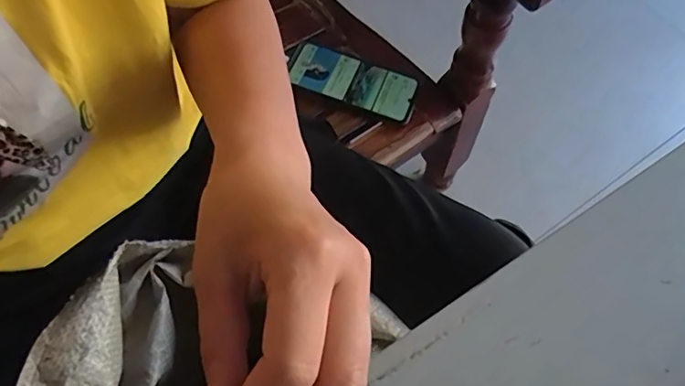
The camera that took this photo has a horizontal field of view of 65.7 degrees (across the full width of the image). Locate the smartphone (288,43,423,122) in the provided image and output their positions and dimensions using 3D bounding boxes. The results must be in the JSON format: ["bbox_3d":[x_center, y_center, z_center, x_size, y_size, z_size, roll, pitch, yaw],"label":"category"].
[{"bbox_3d":[0.010,-0.144,0.687,0.168,0.015,0.071,18,74,13],"label":"smartphone"}]

